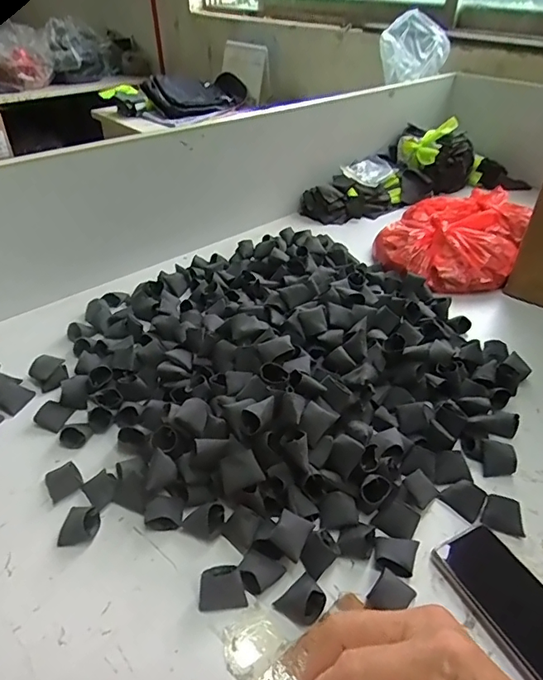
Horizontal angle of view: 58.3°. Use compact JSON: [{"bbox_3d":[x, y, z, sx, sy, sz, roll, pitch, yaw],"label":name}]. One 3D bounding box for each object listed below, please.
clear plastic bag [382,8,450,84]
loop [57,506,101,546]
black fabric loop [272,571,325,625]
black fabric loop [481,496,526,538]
[{"bbox_3d":[0.358,-0.725,1.213,0.167,0.153,0.077,32,48,31],"label":"clear plastic bag"},{"bbox_3d":[-0.203,0.195,0.517,0.038,0.013,0.042,-1,38,-3],"label":"loop"},{"bbox_3d":[0.029,0.242,0.452,0.041,0.028,0.035,-25,45,-30],"label":"black fabric loop"},{"bbox_3d":[0.253,0.191,0.529,0.043,0.023,0.031,16,40,18],"label":"black fabric loop"}]

